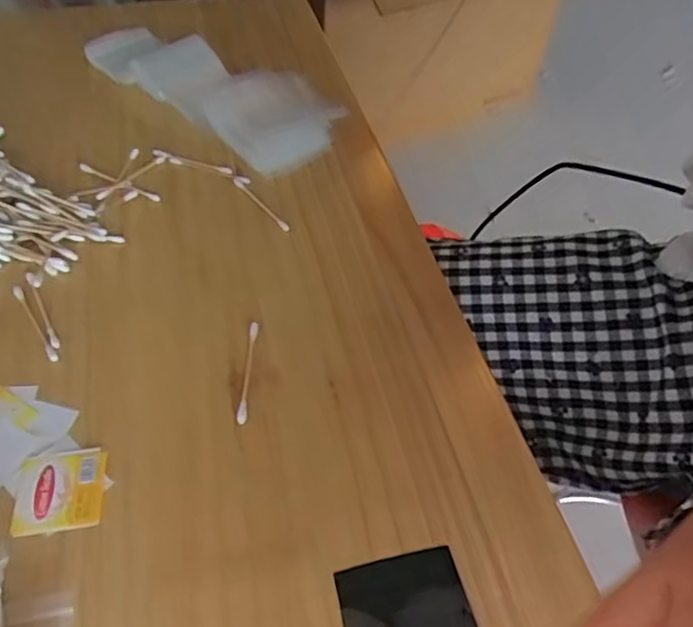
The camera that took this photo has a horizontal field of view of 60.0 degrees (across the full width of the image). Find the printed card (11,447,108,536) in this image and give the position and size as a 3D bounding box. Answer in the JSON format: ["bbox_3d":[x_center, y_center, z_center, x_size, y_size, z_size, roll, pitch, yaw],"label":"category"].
[{"bbox_3d":[-0.149,0.092,0.313,0.042,0.004,0.042,-6,51,-7],"label":"printed card"}]

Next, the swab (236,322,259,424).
[{"bbox_3d":[-0.060,0.035,0.364,0.007,0.009,0.071,2,50,-1],"label":"swab"}]

